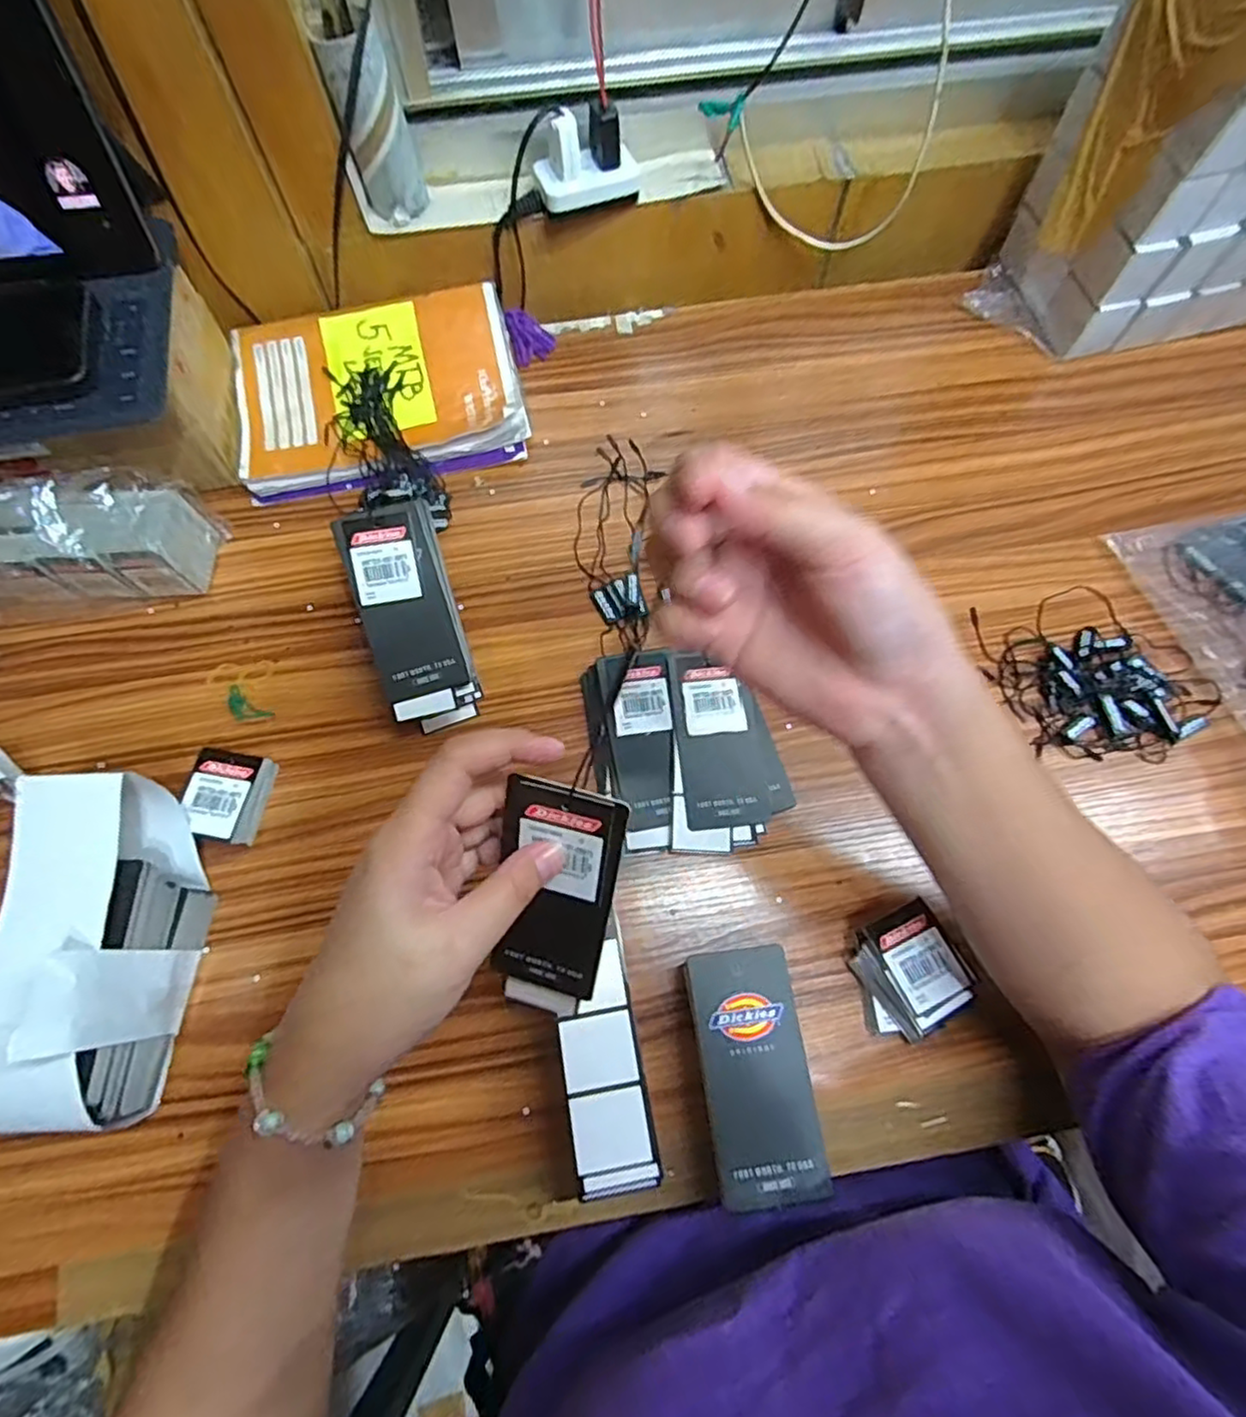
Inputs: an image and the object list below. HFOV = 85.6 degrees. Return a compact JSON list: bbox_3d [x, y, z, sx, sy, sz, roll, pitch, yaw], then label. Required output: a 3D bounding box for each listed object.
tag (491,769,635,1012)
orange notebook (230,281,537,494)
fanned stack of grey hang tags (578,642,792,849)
[{"bbox_3d":[-0.028,0.086,0.283,0.048,0.127,0.006,13,28,10],"label":"tag"},{"bbox_3d":[-0.183,-0.240,0.507,0.205,0.025,0.142,-14,71,-6],"label":"orange notebook"},{"bbox_3d":[0.036,0.023,0.408,0.103,0.022,0.127,-18,71,-7],"label":"fanned stack of grey hang tags"}]

